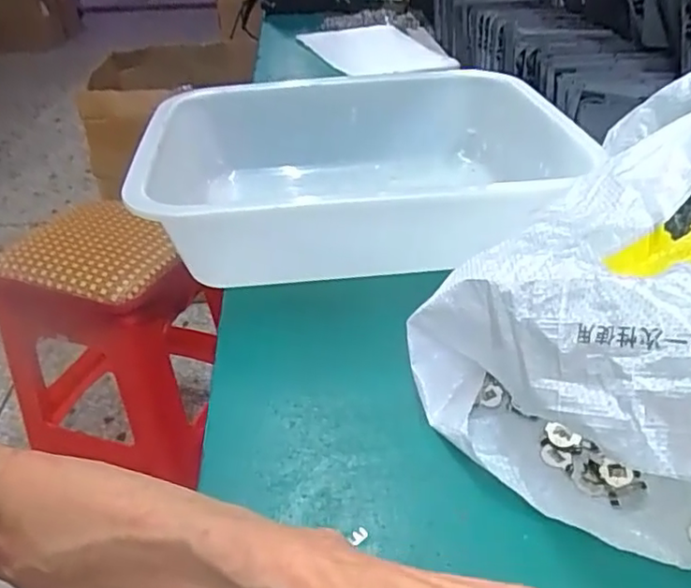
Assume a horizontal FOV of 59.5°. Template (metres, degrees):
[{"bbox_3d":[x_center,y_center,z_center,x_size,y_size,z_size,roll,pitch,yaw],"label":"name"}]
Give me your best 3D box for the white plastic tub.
[{"bbox_3d":[0.014,-0.112,0.564,0.366,0.097,0.298,-6,35,-6],"label":"white plastic tub"}]

